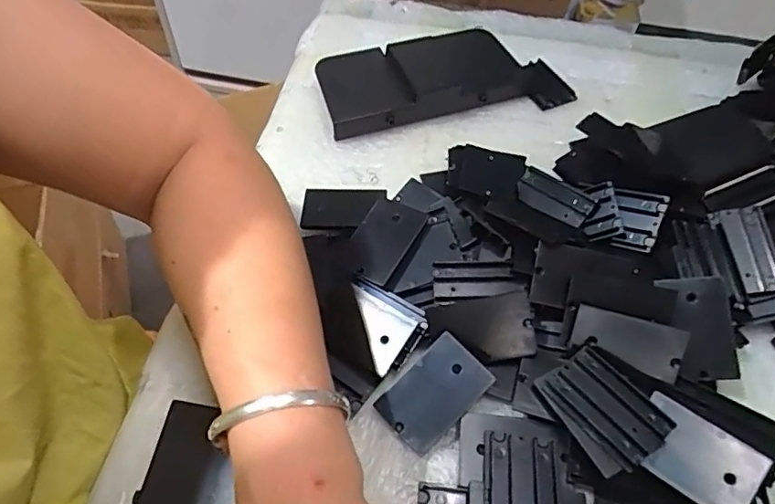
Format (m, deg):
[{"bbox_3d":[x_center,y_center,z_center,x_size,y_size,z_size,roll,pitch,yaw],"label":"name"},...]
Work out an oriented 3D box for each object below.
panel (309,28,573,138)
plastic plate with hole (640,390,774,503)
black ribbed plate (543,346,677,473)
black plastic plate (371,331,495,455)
[{"bbox_3d":[0.045,-0.141,0.446,0.201,0.029,0.081,-11,54,-11],"label":"panel"},{"bbox_3d":[0.146,0.097,0.260,0.053,0.004,0.036,32,80,29],"label":"plastic plate with hole"},{"bbox_3d":[0.108,0.075,0.270,0.036,0.004,0.055,-31,55,-17],"label":"black ribbed plate"},{"bbox_3d":[0.024,0.073,0.285,0.055,0.004,0.035,-44,72,-9],"label":"black plastic plate"}]

